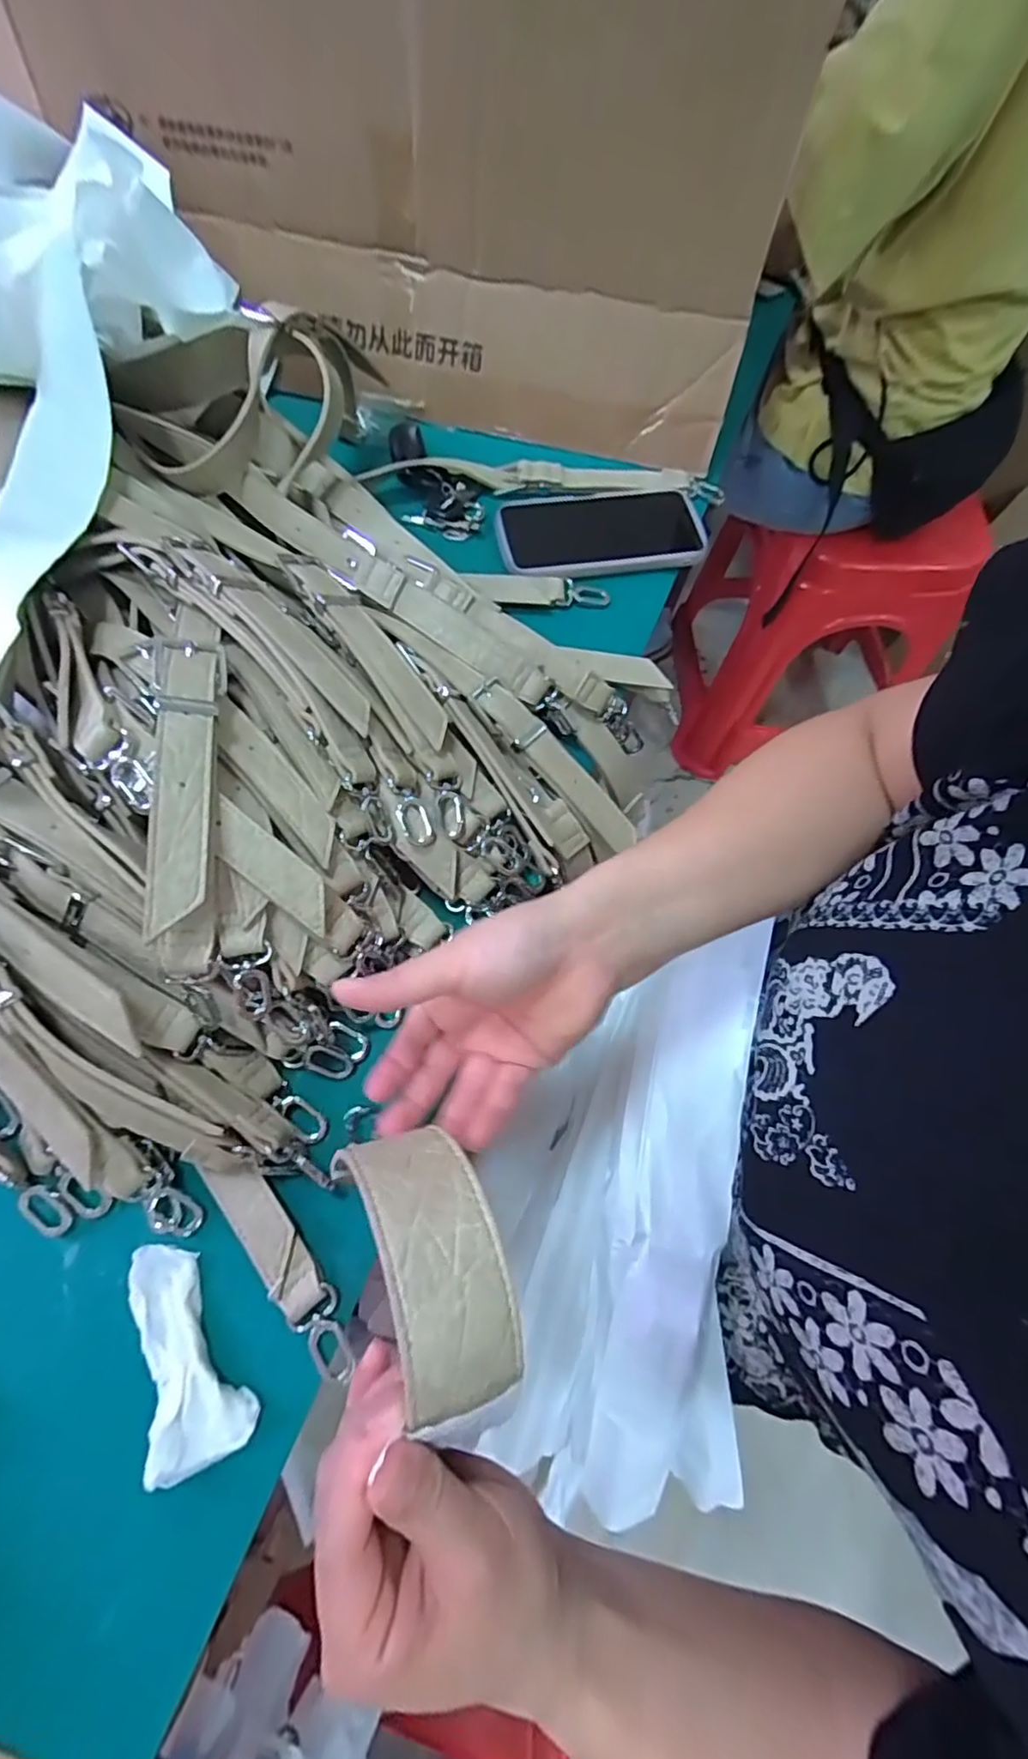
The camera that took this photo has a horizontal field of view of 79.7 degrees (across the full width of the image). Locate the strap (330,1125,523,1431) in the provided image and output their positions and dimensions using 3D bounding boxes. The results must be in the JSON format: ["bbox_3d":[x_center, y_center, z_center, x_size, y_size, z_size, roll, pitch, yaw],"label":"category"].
[{"bbox_3d":[-0.029,0.128,0.215,0.044,0.028,0.089,-25,55,-11],"label":"strap"}]

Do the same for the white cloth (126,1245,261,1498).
[{"bbox_3d":[-0.160,0.225,0.293,0.043,0.012,0.096,-28,72,-12],"label":"white cloth"}]

